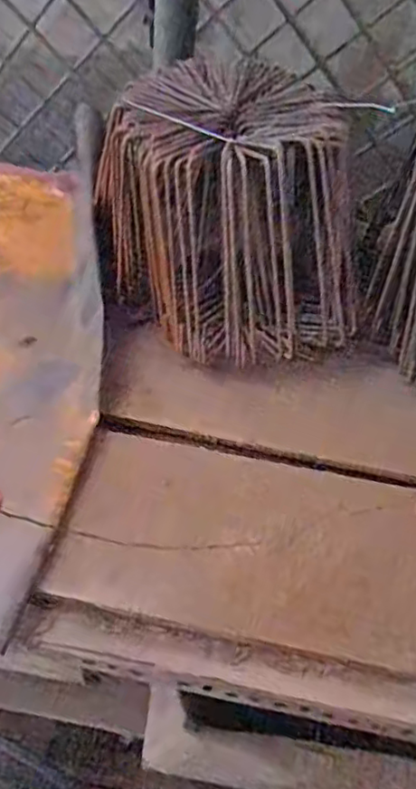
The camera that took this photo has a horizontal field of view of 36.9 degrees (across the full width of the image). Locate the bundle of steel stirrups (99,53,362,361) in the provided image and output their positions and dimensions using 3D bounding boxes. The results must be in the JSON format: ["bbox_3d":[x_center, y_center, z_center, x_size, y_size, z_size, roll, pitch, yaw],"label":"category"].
[{"bbox_3d":[0.015,-0.184,0.614,0.223,0.173,0.252,-8,54,-8],"label":"bundle of steel stirrups"}]

